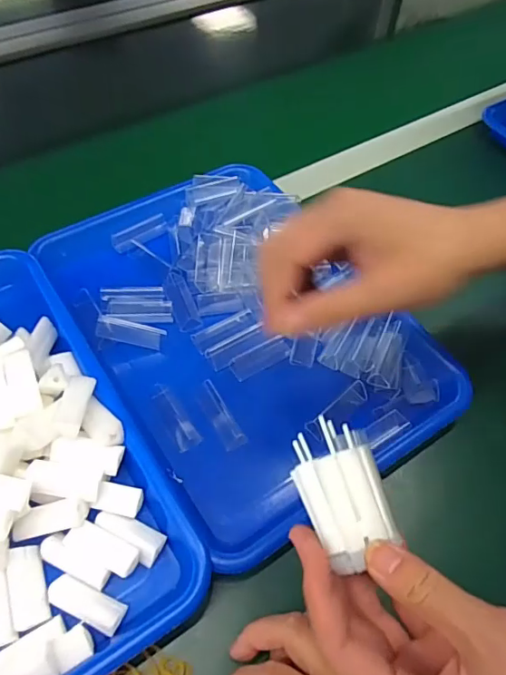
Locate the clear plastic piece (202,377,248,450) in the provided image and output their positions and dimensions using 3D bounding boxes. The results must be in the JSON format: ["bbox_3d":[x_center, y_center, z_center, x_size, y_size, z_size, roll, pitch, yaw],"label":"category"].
[{"bbox_3d":[-0.025,0.059,0.386,0.016,0.016,0.054,-26,60,-20],"label":"clear plastic piece"}]

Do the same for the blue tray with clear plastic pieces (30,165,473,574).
[{"bbox_3d":[-0.014,-0.016,0.430,0.236,0.047,0.332,-28,61,-21],"label":"blue tray with clear plastic pieces"}]

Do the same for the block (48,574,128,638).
[{"bbox_3d":[-0.101,0.162,0.307,0.046,0.010,0.018,21,56,11],"label":"block"}]

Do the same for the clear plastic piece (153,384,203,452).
[{"bbox_3d":[-0.059,0.060,0.389,0.018,0.008,0.058,-24,59,-19],"label":"clear plastic piece"}]

